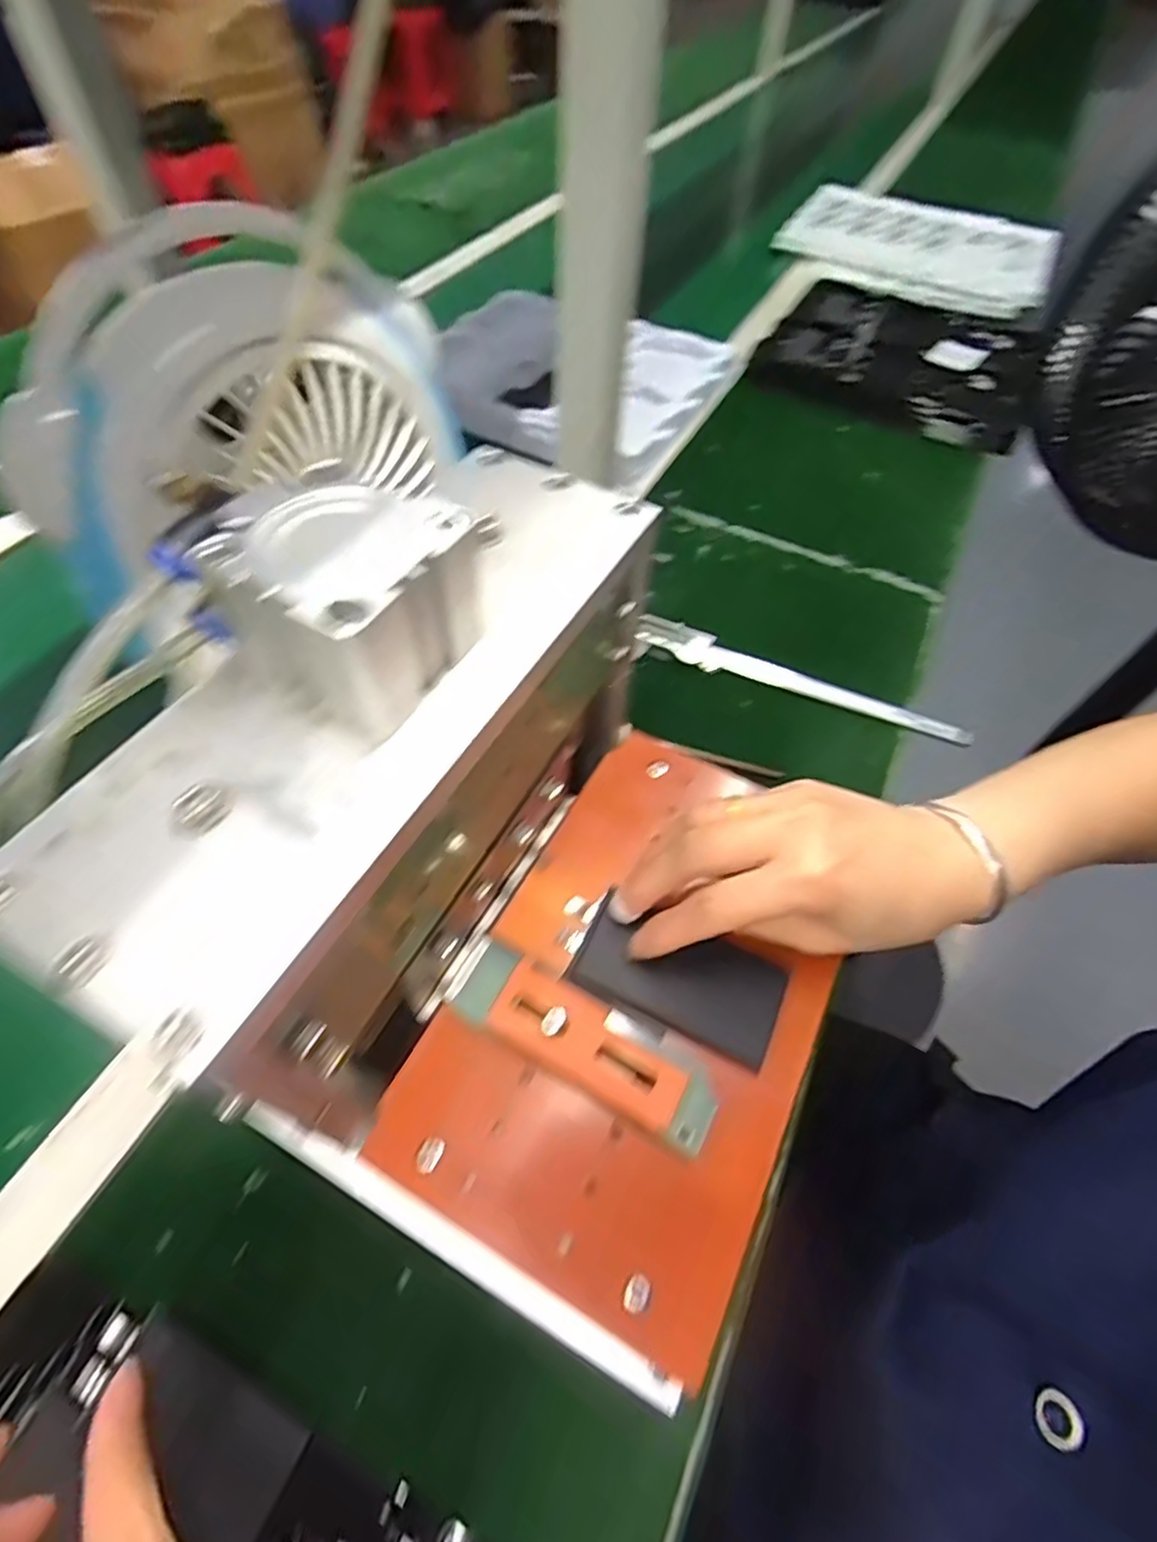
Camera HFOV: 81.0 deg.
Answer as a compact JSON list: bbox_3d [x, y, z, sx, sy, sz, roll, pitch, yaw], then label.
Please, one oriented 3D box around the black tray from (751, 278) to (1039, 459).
[{"bbox_3d":[0.420,-0.541,0.874,0.328,0.043,0.334,22,56,11],"label":"black tray"}]

